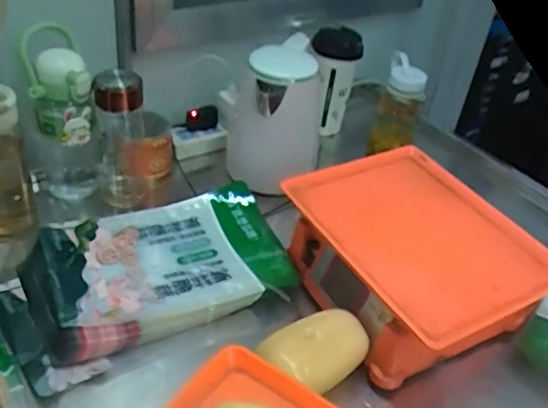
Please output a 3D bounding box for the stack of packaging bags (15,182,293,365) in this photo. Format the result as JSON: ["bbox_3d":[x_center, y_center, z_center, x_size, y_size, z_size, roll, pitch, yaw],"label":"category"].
[{"bbox_3d":[-0.150,0.082,0.773,0.334,0.049,0.218,-15,45,-22],"label":"stack of packaging bags"}]

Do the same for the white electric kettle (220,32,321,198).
[{"bbox_3d":[-0.003,-0.140,0.960,0.154,0.221,0.157,5,38,-3],"label":"white electric kettle"}]

